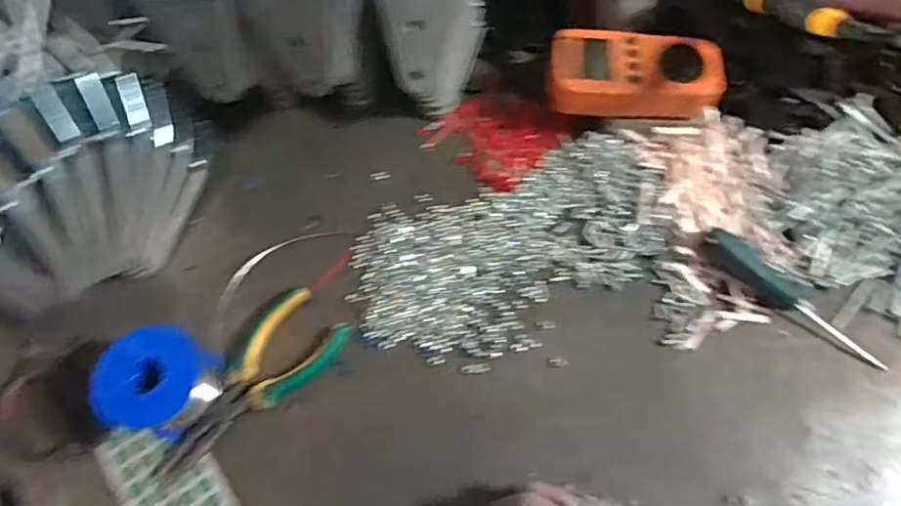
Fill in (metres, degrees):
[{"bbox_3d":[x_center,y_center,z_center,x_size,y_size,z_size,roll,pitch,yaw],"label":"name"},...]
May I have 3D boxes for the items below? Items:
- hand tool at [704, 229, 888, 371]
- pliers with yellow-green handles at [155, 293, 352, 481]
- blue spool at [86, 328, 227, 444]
[{"bbox_3d":[0.259,0.031,0.433,0.149,0.015,0.030,37,73,13],"label":"hand tool"},{"bbox_3d":[-0.144,0.095,0.411,0.065,0.015,0.154,36,71,16],"label":"pliers with yellow-green handles"},{"bbox_3d":[-0.193,0.087,0.386,0.061,0.057,0.066,34,71,13],"label":"blue spool"}]

